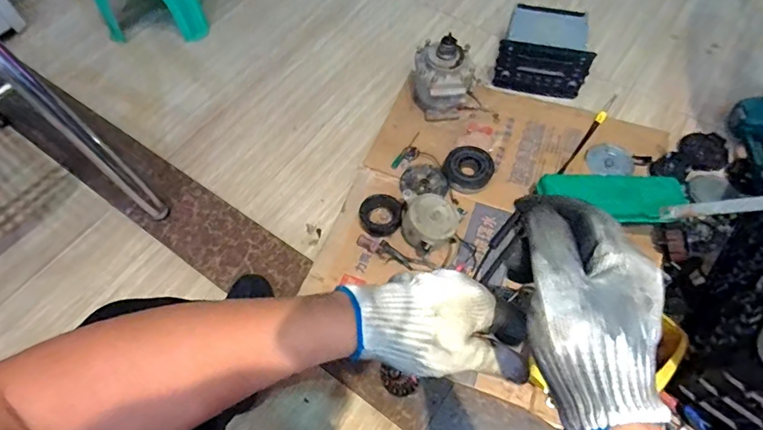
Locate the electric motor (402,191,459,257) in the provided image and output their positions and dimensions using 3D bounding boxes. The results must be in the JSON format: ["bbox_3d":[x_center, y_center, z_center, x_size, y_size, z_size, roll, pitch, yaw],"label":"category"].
[{"bbox_3d":[0.098,0.020,0.895,0.113,0.060,0.123,7,61,-8],"label":"electric motor"}]

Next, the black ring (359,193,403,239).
[{"bbox_3d":[-0.001,0.000,0.937,0.088,0.016,0.098,-3,59,0],"label":"black ring"}]

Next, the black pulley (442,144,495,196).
[{"bbox_3d":[0.188,-0.098,0.988,0.103,0.044,0.103,33,65,19],"label":"black pulley"}]

